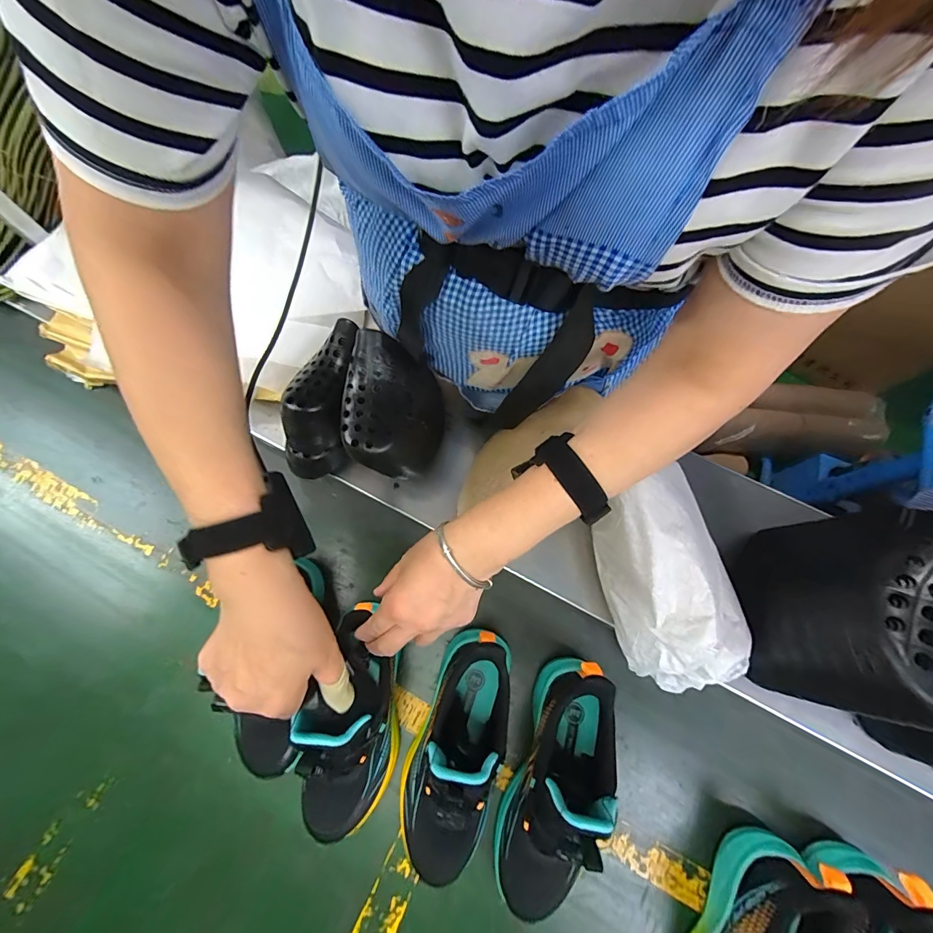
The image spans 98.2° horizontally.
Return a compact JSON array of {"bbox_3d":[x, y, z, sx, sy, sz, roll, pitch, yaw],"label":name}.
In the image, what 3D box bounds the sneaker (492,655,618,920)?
[{"bbox_3d":[0.081,0.280,0.347,0.066,0.130,0.200,20,72,6],"label":"sneaker"}]

